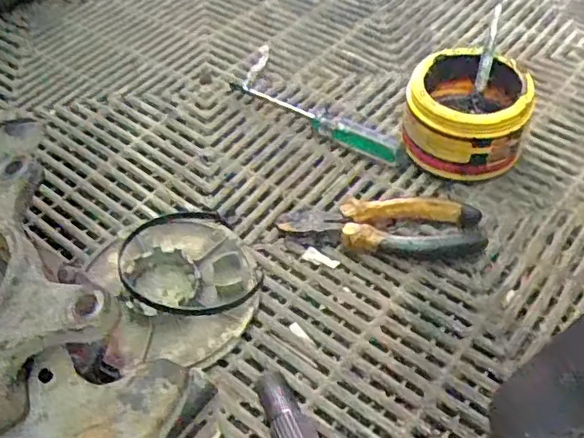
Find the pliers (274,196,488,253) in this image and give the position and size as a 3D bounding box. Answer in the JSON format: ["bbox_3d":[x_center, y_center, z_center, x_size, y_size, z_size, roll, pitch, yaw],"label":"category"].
[{"bbox_3d":[0.071,0.006,0.501,0.158,0.025,0.046,2,49,5],"label":"pliers"}]

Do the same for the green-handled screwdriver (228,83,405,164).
[{"bbox_3d":[0.021,-0.095,0.581,0.180,0.020,0.025,26,55,24],"label":"green-handled screwdriver"}]

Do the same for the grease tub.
[{"bbox_3d":[0.152,-0.096,0.547,0.099,0.069,0.108,-2,49,2],"label":"grease tub"}]

